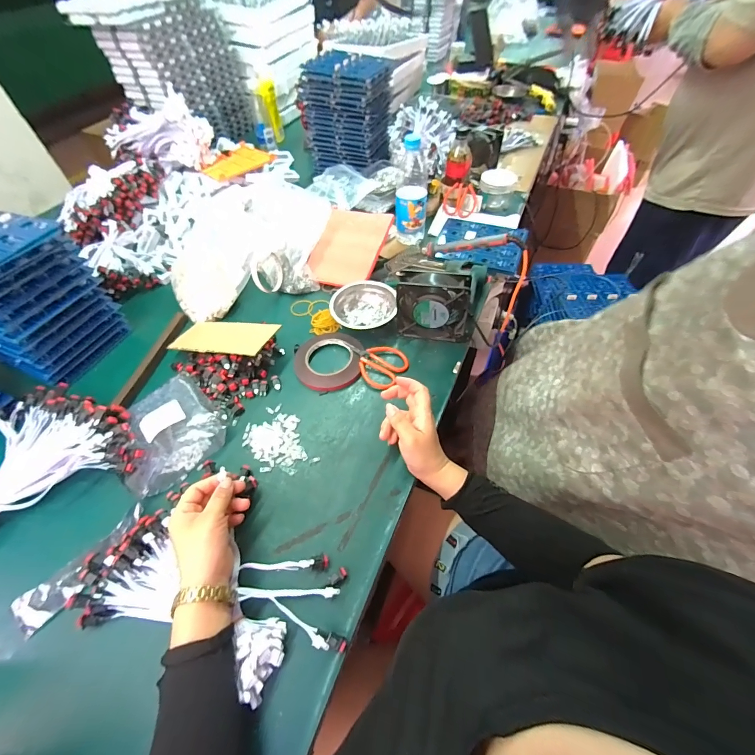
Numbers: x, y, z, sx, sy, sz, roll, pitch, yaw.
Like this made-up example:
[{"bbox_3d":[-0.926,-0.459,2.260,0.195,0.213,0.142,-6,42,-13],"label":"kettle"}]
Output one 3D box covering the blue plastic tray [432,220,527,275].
[{"bbox_3d":[0.238,-0.297,0.789,0.197,0.026,0.198,10,53,9],"label":"blue plastic tray"}]

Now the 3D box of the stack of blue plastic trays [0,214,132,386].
[{"bbox_3d":[-0.600,-0.135,0.596,0.174,0.215,0.170,21,56,17],"label":"stack of blue plastic trays"}]

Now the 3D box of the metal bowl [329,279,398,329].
[{"bbox_3d":[-0.025,-0.145,0.680,0.119,0.033,0.099,10,53,9],"label":"metal bowl"}]

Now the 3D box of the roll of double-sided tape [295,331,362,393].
[{"bbox_3d":[-0.086,-0.035,0.612,0.115,0.015,0.128,3,53,4],"label":"roll of double-sided tape"}]

